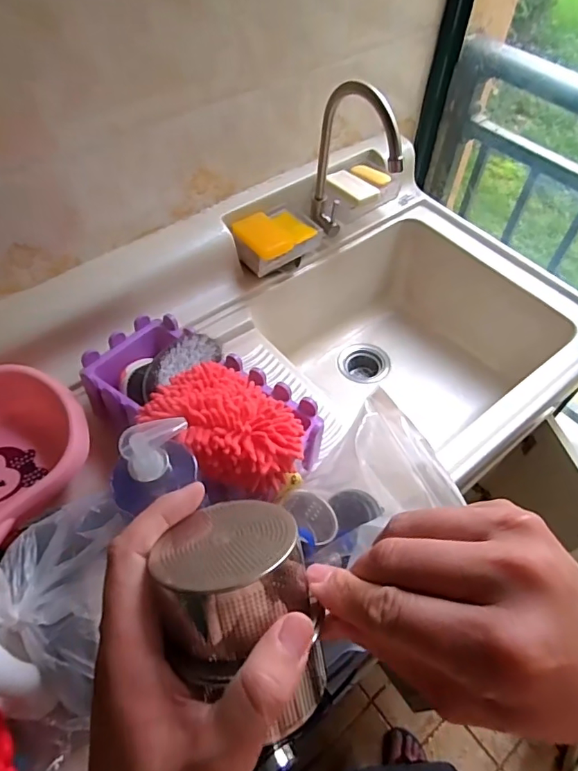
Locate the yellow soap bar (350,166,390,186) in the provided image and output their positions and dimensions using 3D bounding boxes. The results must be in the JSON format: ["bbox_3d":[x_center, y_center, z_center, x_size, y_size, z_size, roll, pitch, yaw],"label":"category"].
[{"bbox_3d":[0.156,-0.408,0.952,0.083,0.016,0.029,36,61,22],"label":"yellow soap bar"}]

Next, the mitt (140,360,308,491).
[{"bbox_3d":[-0.065,0.038,0.577,0.177,0.086,0.150,35,61,21],"label":"mitt"}]

